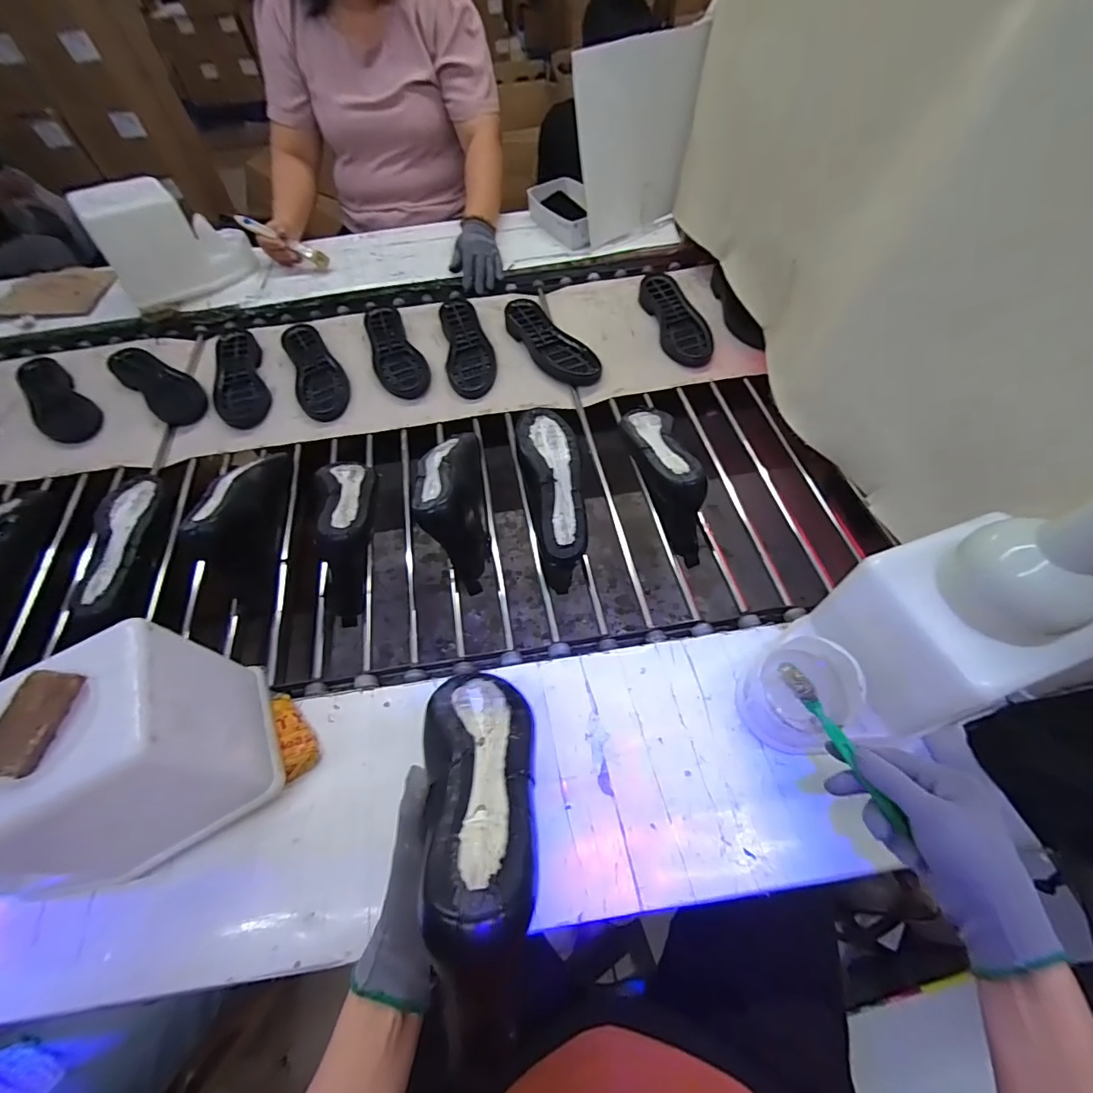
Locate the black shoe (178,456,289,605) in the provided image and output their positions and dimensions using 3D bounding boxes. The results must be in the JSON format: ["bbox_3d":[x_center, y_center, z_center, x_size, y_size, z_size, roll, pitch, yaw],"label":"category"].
[{"bbox_3d":[-0.414,-0.056,0.662,0.075,0.098,0.241,-13,59,-2],"label":"black shoe"}]

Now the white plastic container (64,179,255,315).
[{"bbox_3d":[-0.729,-0.609,0.947,0.237,0.157,0.199,-29,58,-17],"label":"white plastic container"}]

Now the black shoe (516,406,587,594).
[{"bbox_3d":[0.010,-0.077,0.677,0.081,0.113,0.247,-8,81,-3],"label":"black shoe"}]

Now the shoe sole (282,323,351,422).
[{"bbox_3d":[-0.416,-0.322,0.873,0.087,0.011,0.245,-20,66,-10],"label":"shoe sole"}]

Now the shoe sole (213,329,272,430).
[{"bbox_3d":[-0.555,-0.299,0.871,0.091,0.026,0.229,-17,67,-9],"label":"shoe sole"}]

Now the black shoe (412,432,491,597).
[{"bbox_3d":[-0.129,-0.070,0.658,0.080,0.115,0.250,-10,59,0],"label":"black shoe"}]

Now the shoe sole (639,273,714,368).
[{"bbox_3d":[0.239,-0.422,0.890,0.084,0.045,0.240,-14,59,-3],"label":"shoe sole"}]

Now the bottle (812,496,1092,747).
[{"bbox_3d":[0.341,0.030,0.343,0.150,0.281,0.136,-12,59,-2],"label":"bottle"}]

